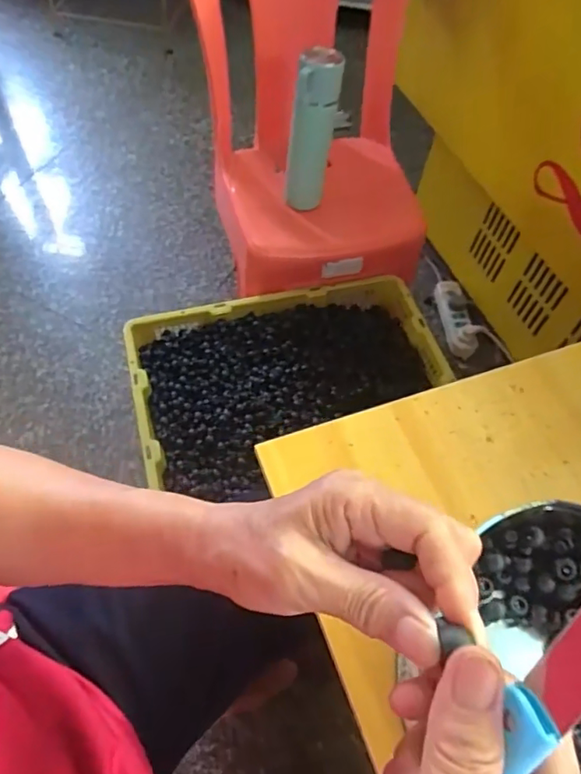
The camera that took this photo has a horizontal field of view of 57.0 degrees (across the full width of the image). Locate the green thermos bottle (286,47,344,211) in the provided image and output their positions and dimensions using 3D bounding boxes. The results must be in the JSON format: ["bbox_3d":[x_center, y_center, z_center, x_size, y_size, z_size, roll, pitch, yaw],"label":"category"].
[{"bbox_3d":[0.033,-0.398,0.845,0.062,0.225,0.061,20,59,8],"label":"green thermos bottle"}]

